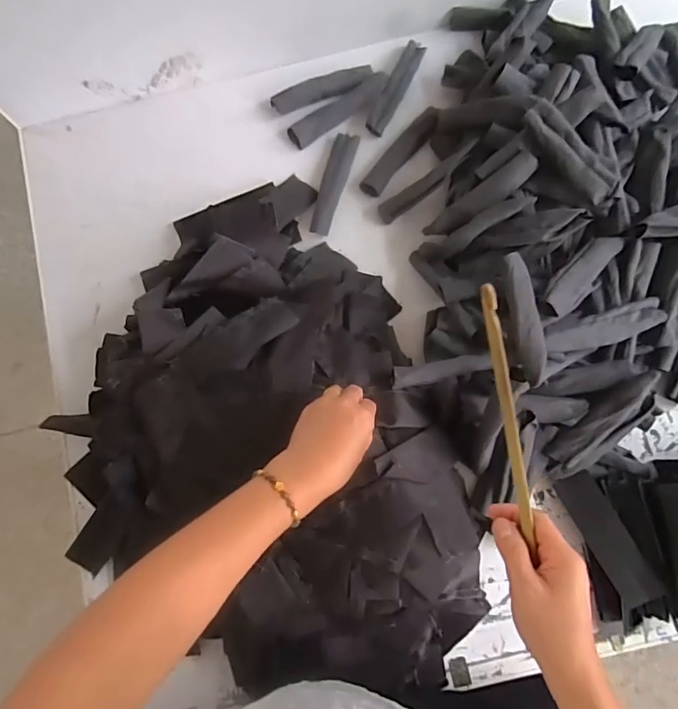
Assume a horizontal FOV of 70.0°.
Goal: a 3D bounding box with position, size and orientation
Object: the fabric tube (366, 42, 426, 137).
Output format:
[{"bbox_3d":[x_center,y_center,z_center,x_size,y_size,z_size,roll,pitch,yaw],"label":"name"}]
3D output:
[{"bbox_3d":[0.080,-0.378,0.685,0.031,0.012,0.149,25,83,6],"label":"fabric tube"}]

